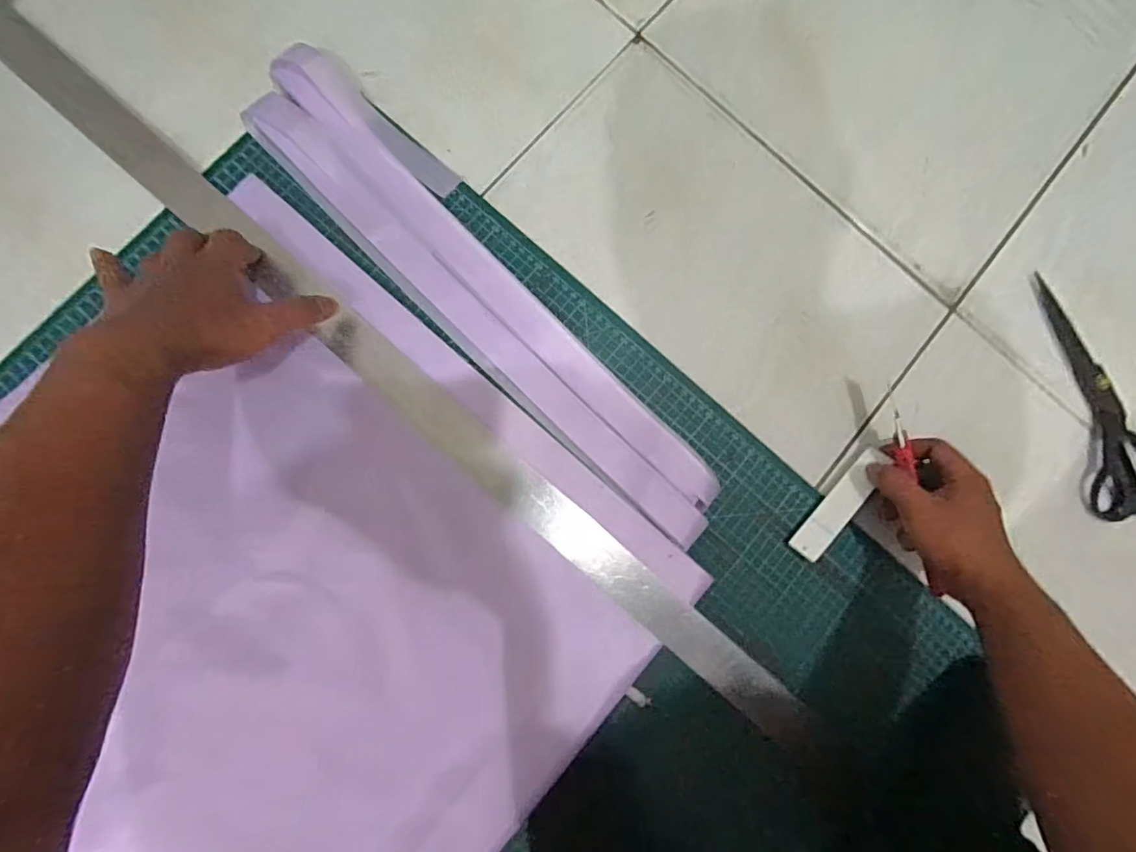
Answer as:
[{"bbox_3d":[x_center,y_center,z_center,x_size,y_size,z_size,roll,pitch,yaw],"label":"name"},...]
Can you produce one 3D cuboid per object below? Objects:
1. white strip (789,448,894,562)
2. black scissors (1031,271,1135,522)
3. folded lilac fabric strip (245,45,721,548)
[{"bbox_3d":[0.237,0.067,0.440,0.112,0.007,0.027,-48,59,-5],"label":"white strip"},{"bbox_3d":[0.500,-0.031,0.480,0.072,0.010,0.238,-15,87,-6],"label":"black scissors"},{"bbox_3d":[-0.061,-0.106,0.425,0.093,0.016,0.498,-45,90,-7],"label":"folded lilac fabric strip"}]

